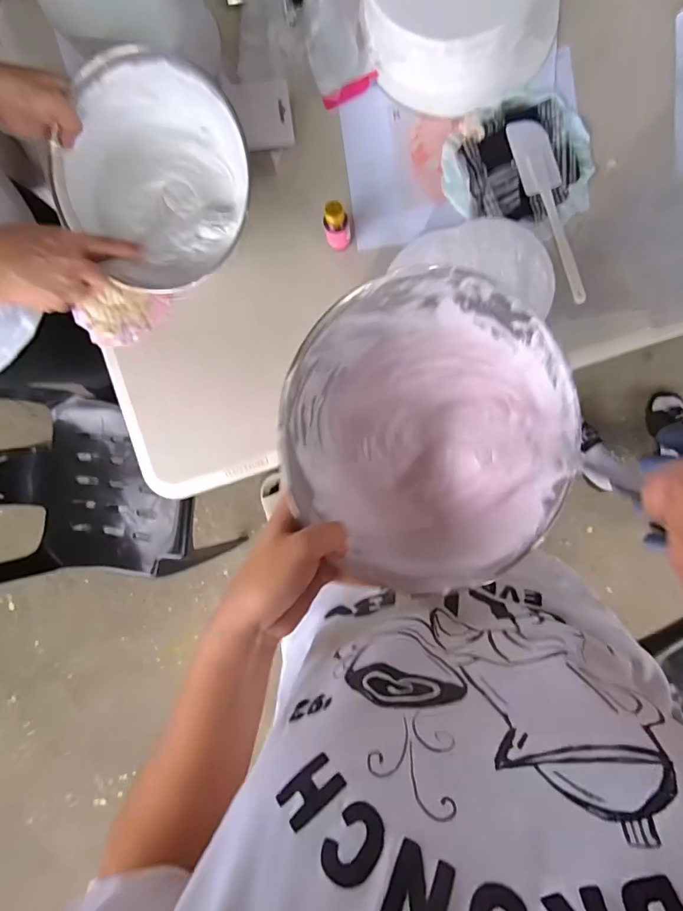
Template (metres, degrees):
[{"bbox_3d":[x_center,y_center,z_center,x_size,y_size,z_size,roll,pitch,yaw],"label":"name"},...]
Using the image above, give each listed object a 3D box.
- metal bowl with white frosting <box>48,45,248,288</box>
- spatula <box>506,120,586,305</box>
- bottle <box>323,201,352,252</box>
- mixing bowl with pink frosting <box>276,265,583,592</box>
[{"bbox_3d":[-0.224,-0.338,0.575,0.222,0.096,0.221,0,95,3],"label":"metal bowl with white frosting"},{"bbox_3d":[0.264,-0.309,0.585,0.047,0.010,0.237,-17,94,4],"label":"spatula"},{"bbox_3d":[-0.004,-0.279,0.574,0.030,0.084,0.035,-3,95,3],"label":"bottle"},{"bbox_3d":[0.075,-0.018,0.370,0.224,0.097,0.230,0,95,3],"label":"mixing bowl with pink frosting"}]

